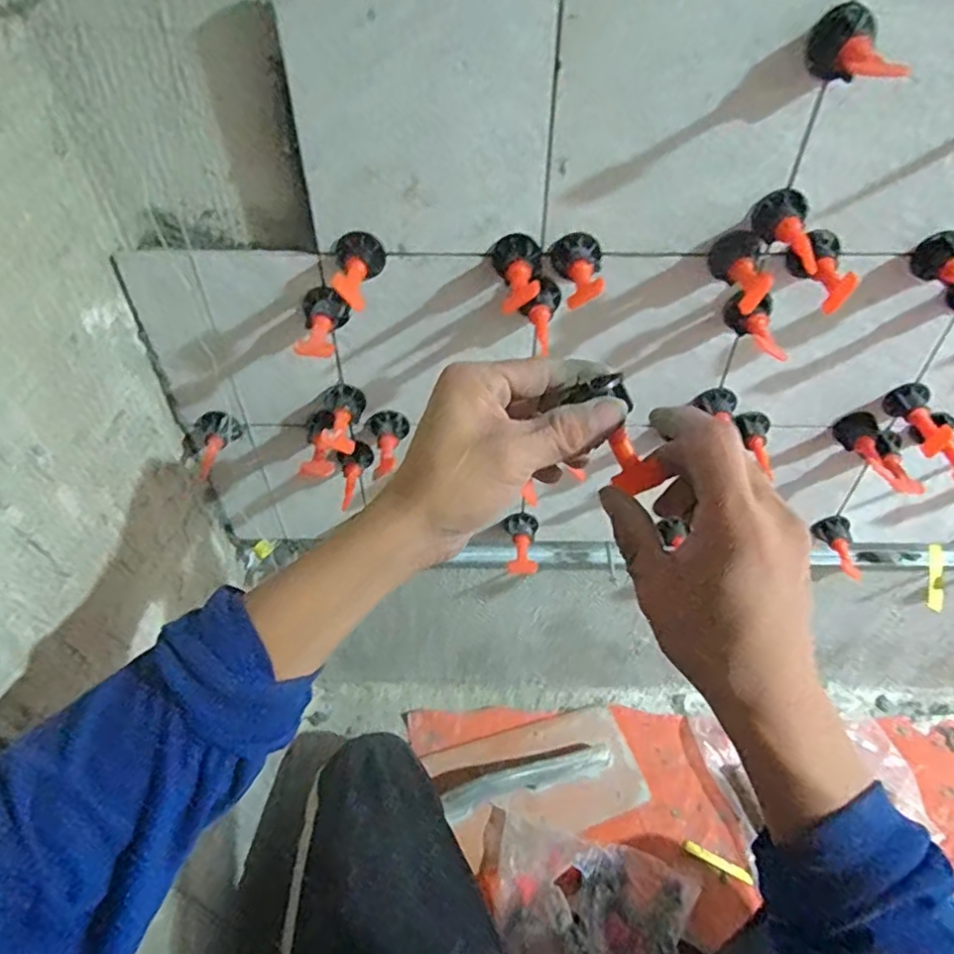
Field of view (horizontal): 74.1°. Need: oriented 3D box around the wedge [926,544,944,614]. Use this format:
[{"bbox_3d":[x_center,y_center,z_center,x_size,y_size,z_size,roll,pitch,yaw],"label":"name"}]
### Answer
[{"bbox_3d":[0.452,0.100,0.623,0.013,0.016,0.065,9,76,9],"label":"wedge"}]

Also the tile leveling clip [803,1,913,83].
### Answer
[{"bbox_3d":[0.190,-0.213,0.317,0.035,0.033,0.053,6,46,6],"label":"tile leveling clip"}]

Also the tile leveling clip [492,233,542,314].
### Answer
[{"bbox_3d":[0.026,-0.128,0.401,0.033,0.027,0.058,1,45,1],"label":"tile leveling clip"}]

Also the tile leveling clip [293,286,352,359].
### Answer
[{"bbox_3d":[-0.105,-0.103,0.430,0.031,0.028,0.058,-3,45,-2],"label":"tile leveling clip"}]

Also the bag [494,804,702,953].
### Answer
[{"bbox_3d":[0.127,0.477,0.694,0.222,0.065,0.161,10,46,10],"label":"bag"}]

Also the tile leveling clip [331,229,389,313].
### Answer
[{"bbox_3d":[-0.082,-0.136,0.410,0.031,0.032,0.044,12,47,12],"label":"tile leveling clip"}]

